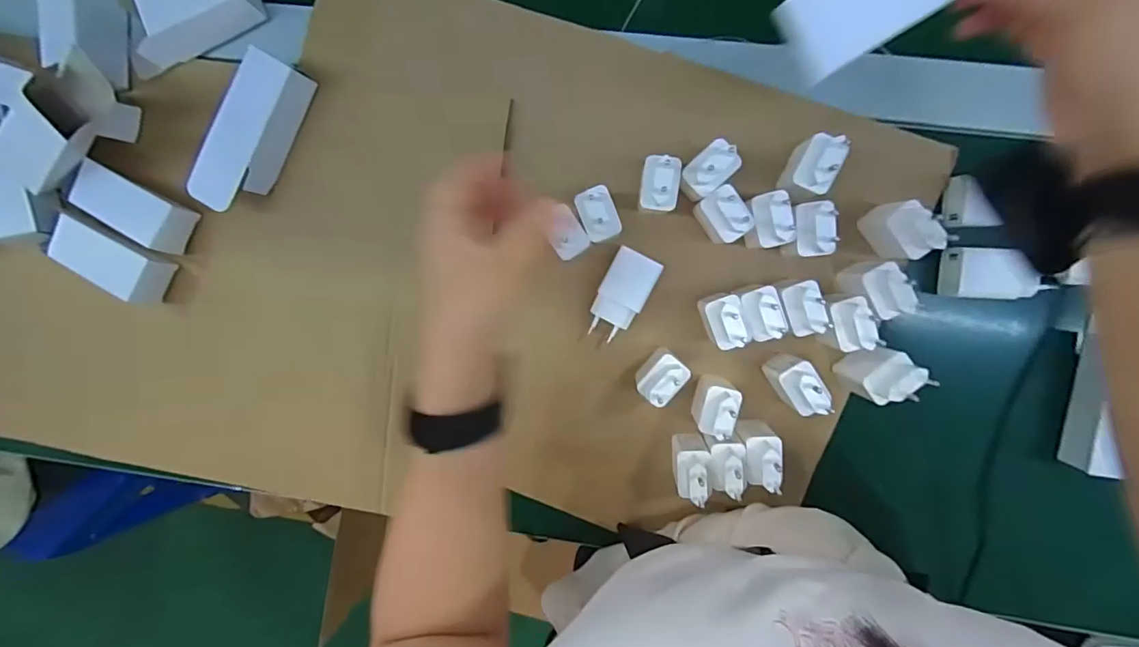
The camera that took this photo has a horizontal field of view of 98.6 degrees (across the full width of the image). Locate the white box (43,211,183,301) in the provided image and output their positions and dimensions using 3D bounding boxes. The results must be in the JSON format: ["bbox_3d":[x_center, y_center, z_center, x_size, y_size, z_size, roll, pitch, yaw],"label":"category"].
[{"bbox_3d":[-0.413,-0.060,0.441,0.092,0.035,0.048,29,100,1],"label":"white box"}]

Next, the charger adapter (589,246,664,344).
[{"bbox_3d":[0.044,-0.024,0.419,0.039,0.033,0.075,27,100,1],"label":"charger adapter"}]

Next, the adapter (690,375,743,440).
[{"bbox_3d":[0.119,0.067,0.400,0.027,0.080,0.037,15,99,3],"label":"adapter"}]

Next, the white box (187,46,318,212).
[{"bbox_3d":[-0.269,-0.159,0.417,0.052,0.040,0.129,29,100,1],"label":"white box"}]

